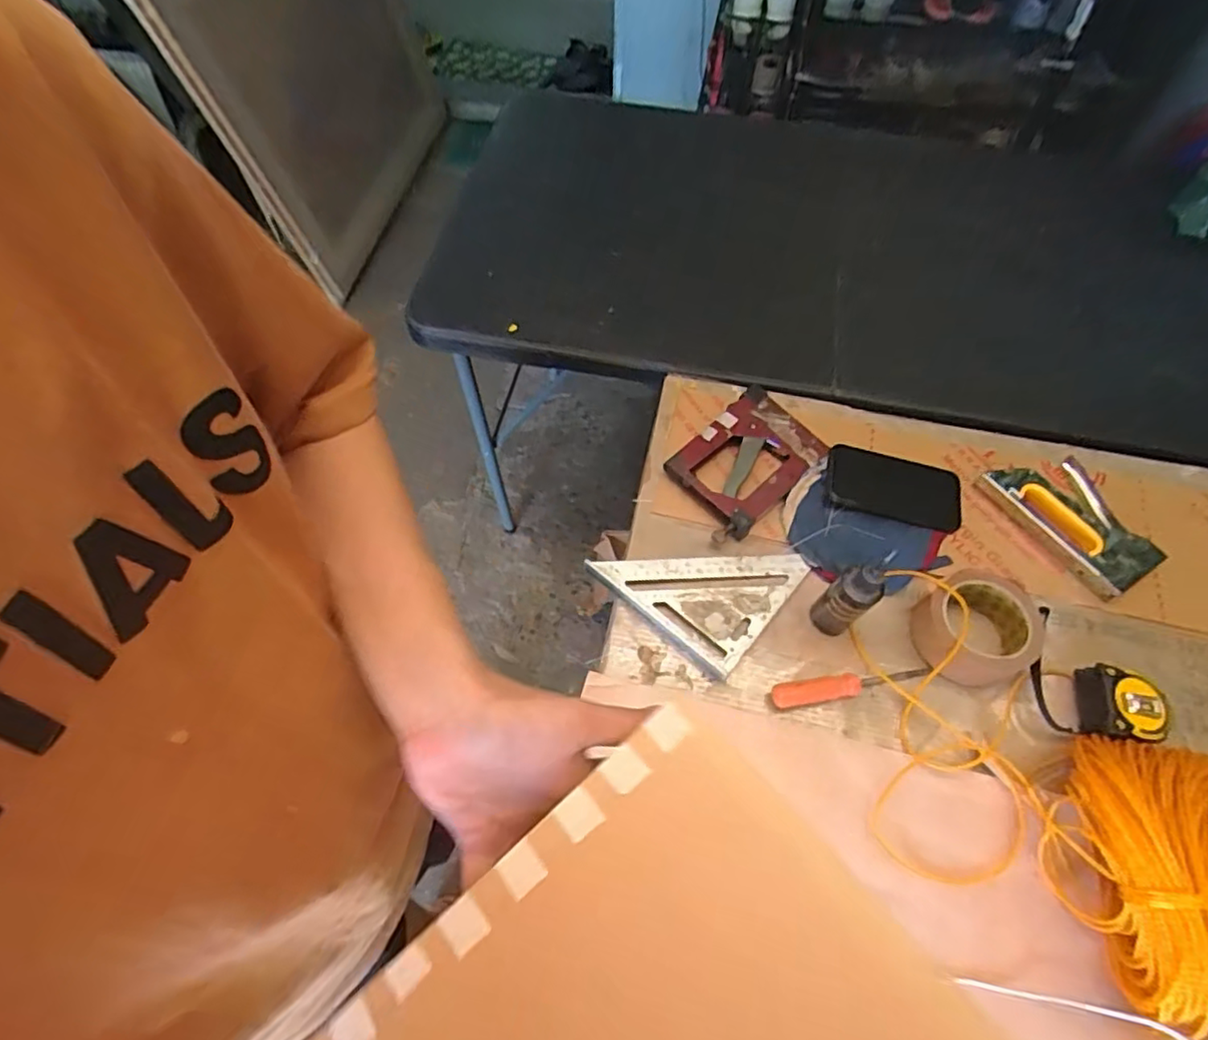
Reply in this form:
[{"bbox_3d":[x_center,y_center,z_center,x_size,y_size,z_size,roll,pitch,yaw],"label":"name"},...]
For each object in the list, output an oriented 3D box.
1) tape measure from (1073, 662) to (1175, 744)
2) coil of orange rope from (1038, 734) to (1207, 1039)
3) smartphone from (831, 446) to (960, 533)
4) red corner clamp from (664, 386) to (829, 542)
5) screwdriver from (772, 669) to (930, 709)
[{"bbox_3d":[0.481,0.177,0.584,0.065,0.034,0.069,15,62,8],"label":"tape measure"},{"bbox_3d":[0.456,0.282,0.491,0.161,0.102,0.207,2,61,1],"label":"coil of orange rope"},{"bbox_3d":[0.320,-0.037,0.695,0.141,0.009,0.076,15,67,7],"label":"smartphone"},{"bbox_3d":[0.160,-0.068,0.713,0.119,0.026,0.174,41,68,20],"label":"red corner clamp"},{"bbox_3d":[0.239,0.159,0.607,0.158,0.021,0.022,-9,62,-5],"label":"screwdriver"}]

